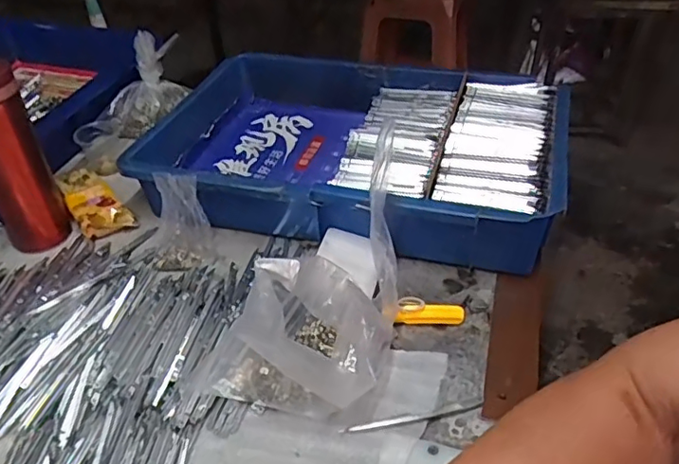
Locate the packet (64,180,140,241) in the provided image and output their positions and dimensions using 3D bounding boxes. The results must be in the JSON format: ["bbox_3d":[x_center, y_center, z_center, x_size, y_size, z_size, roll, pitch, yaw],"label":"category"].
[{"bbox_3d":[-0.260,-0.025,0.619,0.052,0.033,0.065,-28,45,-28],"label":"packet"}]

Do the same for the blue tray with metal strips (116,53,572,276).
[{"bbox_3d":[0.015,-0.093,0.654,0.443,0.084,0.297,8,40,13],"label":"blue tray with metal strips"}]

